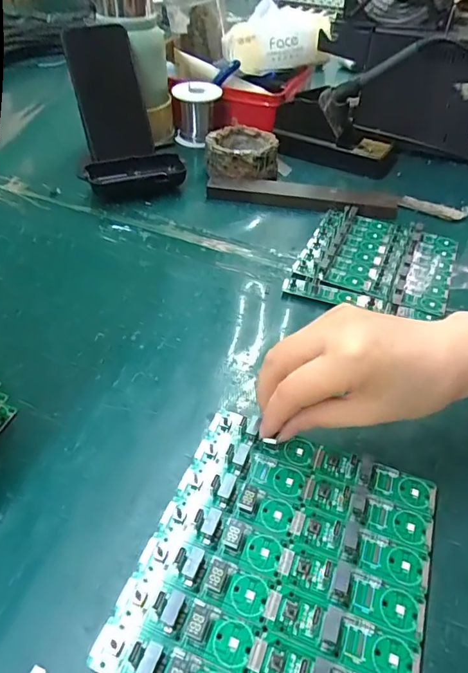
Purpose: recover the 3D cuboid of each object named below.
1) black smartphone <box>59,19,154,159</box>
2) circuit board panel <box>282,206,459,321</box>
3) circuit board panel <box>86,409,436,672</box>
[{"bbox_3d":[-0.143,-0.276,0.529,0.077,0.134,0.012,-24,31,-22],"label":"black smartphone"},{"bbox_3d":[0.136,-0.073,0.441,0.137,0.012,0.153,17,47,16],"label":"circuit board panel"},{"bbox_3d":[0.026,0.114,0.235,0.137,0.013,0.148,16,46,15],"label":"circuit board panel"}]

